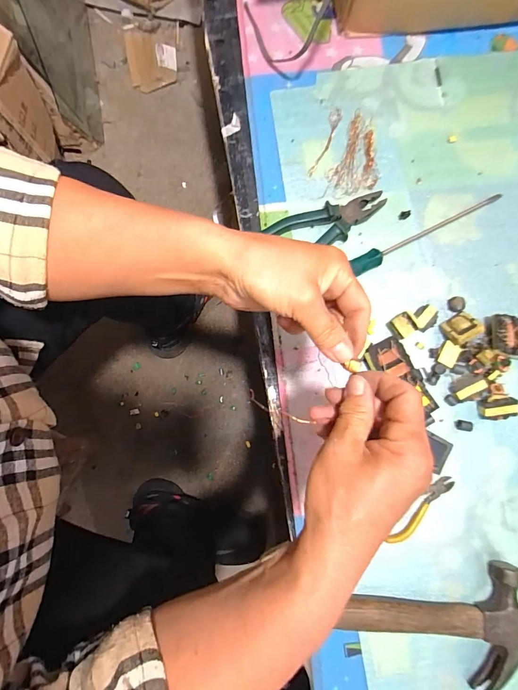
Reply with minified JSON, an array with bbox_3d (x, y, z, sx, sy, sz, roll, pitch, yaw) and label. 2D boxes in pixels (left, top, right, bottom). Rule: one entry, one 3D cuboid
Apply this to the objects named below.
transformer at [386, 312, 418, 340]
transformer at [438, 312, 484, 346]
[{"bbox_3d":[0.182,-0.024,0.451,0.029,0.020,0.029,-35,85,24],"label":"transformer"},{"bbox_3d":[0.254,-0.021,0.446,0.038,0.017,0.041,-46,51,8],"label":"transformer"}]

